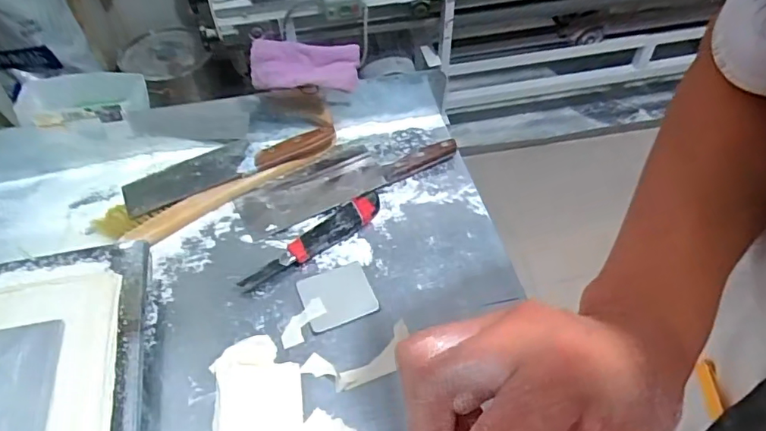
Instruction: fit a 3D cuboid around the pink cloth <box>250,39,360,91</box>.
[{"bbox_3d":[-0.113,-0.212,0.757,0.156,0.041,0.078,-1,51,-1],"label":"pink cloth"}]

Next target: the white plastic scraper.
[{"bbox_3d":[-0.055,0.095,0.636,0.082,0.006,0.076,-16,53,-14],"label":"white plastic scraper"}]

